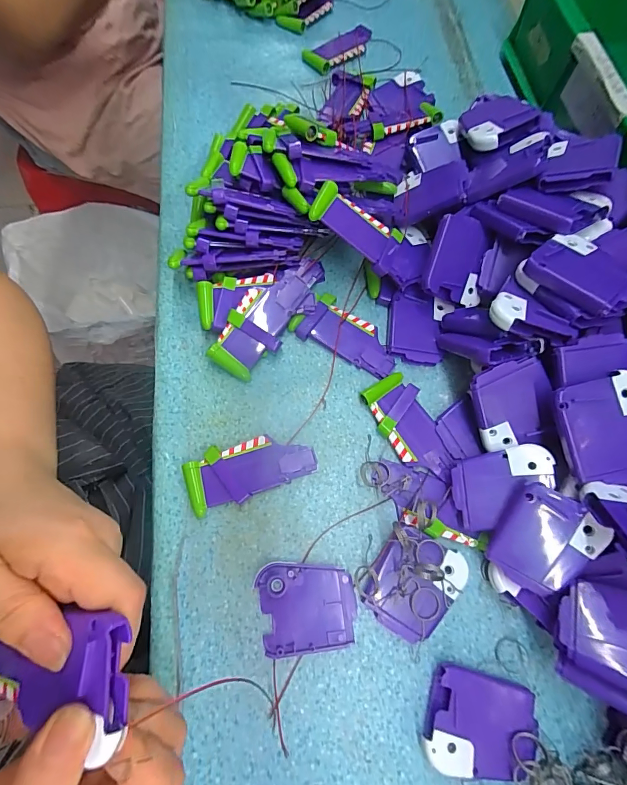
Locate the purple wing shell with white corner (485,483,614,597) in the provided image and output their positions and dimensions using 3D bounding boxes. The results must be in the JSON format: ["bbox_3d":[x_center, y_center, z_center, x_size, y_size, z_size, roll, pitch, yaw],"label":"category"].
[{"bbox_3d":[0.140,0.091,0.240,0.054,0.010,0.060,27,99,14],"label":"purple wing shell with white corner"}]

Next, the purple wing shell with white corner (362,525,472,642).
[{"bbox_3d":[0.064,0.123,0.255,0.052,0.016,0.059,32,73,11],"label":"purple wing shell with white corner"}]

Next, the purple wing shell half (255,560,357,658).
[{"bbox_3d":[-0.004,0.137,0.254,0.061,0.006,0.052,-4,70,-2],"label":"purple wing shell half"}]

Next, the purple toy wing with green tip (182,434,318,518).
[{"bbox_3d":[-0.044,0.053,0.281,0.089,0.012,0.040,-17,71,-6],"label":"purple toy wing with green tip"}]

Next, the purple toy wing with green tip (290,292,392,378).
[{"bbox_3d":[0.027,-0.046,0.316,0.085,0.012,0.040,31,73,10],"label":"purple toy wing with green tip"}]

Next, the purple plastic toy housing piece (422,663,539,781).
[{"bbox_3d":[0.095,0.193,0.230,0.060,0.015,0.051,15,71,5],"label":"purple plastic toy housing piece"}]

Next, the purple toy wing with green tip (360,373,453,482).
[{"bbox_3d":[0.070,0.027,0.291,0.038,0.011,0.080,-24,72,-9],"label":"purple toy wing with green tip"}]

